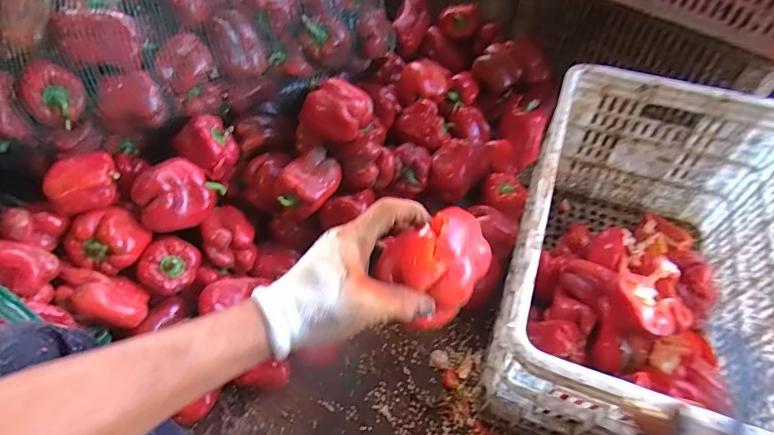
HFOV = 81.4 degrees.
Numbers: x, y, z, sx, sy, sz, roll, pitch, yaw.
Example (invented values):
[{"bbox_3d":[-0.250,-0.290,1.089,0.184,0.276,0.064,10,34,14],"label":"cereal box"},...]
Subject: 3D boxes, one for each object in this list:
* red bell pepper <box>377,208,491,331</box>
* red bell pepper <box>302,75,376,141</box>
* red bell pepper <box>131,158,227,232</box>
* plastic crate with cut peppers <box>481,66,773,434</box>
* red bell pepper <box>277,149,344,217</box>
[{"bbox_3d":[0.047,0.038,0.388,0.098,0.062,0.066,-36,62,-21],"label":"red bell pepper"},{"bbox_3d":[-0.089,-0.193,0.785,0.106,0.070,0.096,32,62,21],"label":"red bell pepper"},{"bbox_3d":[-0.341,-0.037,0.725,0.087,0.076,0.125,25,60,17],"label":"red bell pepper"},{"bbox_3d":[0.378,0.067,0.677,0.356,0.299,0.525,17,58,12],"label":"plastic crate with cut peppers"},{"bbox_3d":[-0.134,-0.054,0.783,0.090,0.073,0.130,26,60,17],"label":"red bell pepper"}]

